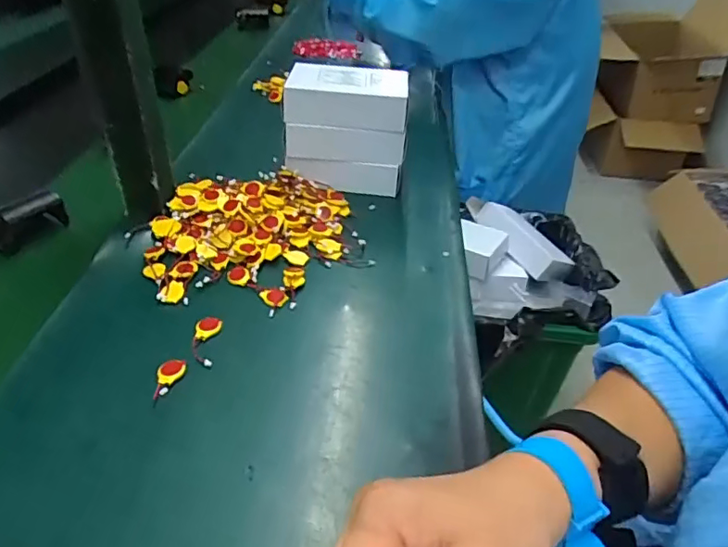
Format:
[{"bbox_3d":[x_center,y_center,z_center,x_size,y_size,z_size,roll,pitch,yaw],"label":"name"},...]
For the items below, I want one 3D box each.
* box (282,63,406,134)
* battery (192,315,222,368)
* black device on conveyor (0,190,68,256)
[{"bbox_3d":[-0.017,-0.206,0.630,0.133,0.042,0.090,5,37,3],"label":"box"},{"bbox_3d":[-0.129,0.053,0.444,0.021,0.007,0.051,3,38,-3],"label":"battery"},{"bbox_3d":[-0.344,-0.056,0.557,0.037,0.053,0.079,24,42,22],"label":"black device on conveyor"}]

